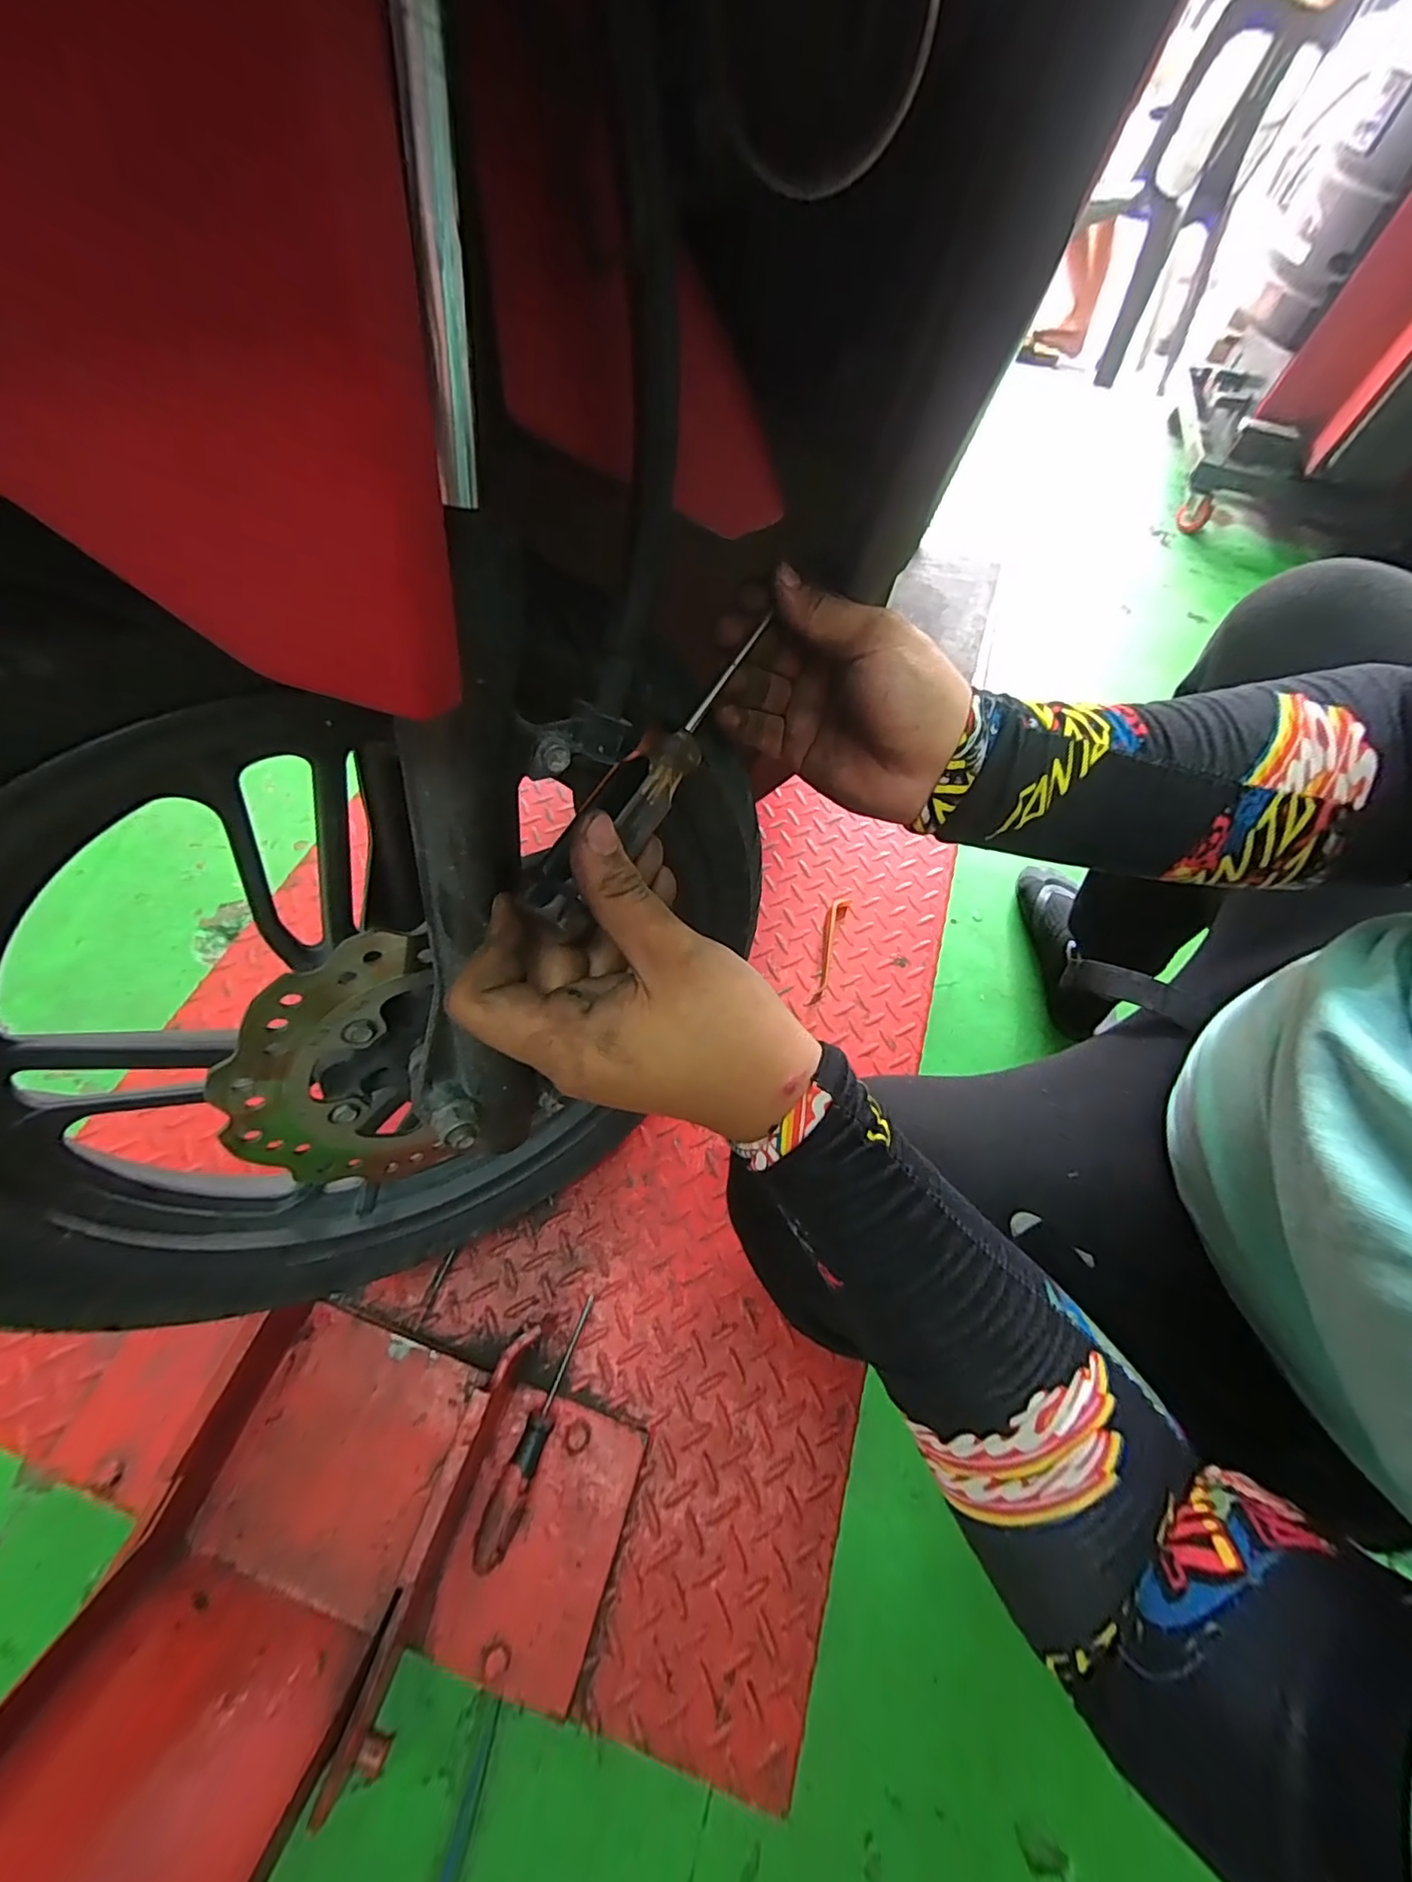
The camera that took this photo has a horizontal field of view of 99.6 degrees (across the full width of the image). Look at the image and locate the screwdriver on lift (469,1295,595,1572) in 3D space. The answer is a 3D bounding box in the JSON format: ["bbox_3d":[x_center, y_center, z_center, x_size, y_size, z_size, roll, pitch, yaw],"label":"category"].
[{"bbox_3d":[-0.125,0.356,0.442,0.024,0.025,0.162,18,63,5],"label":"screwdriver on lift"}]

